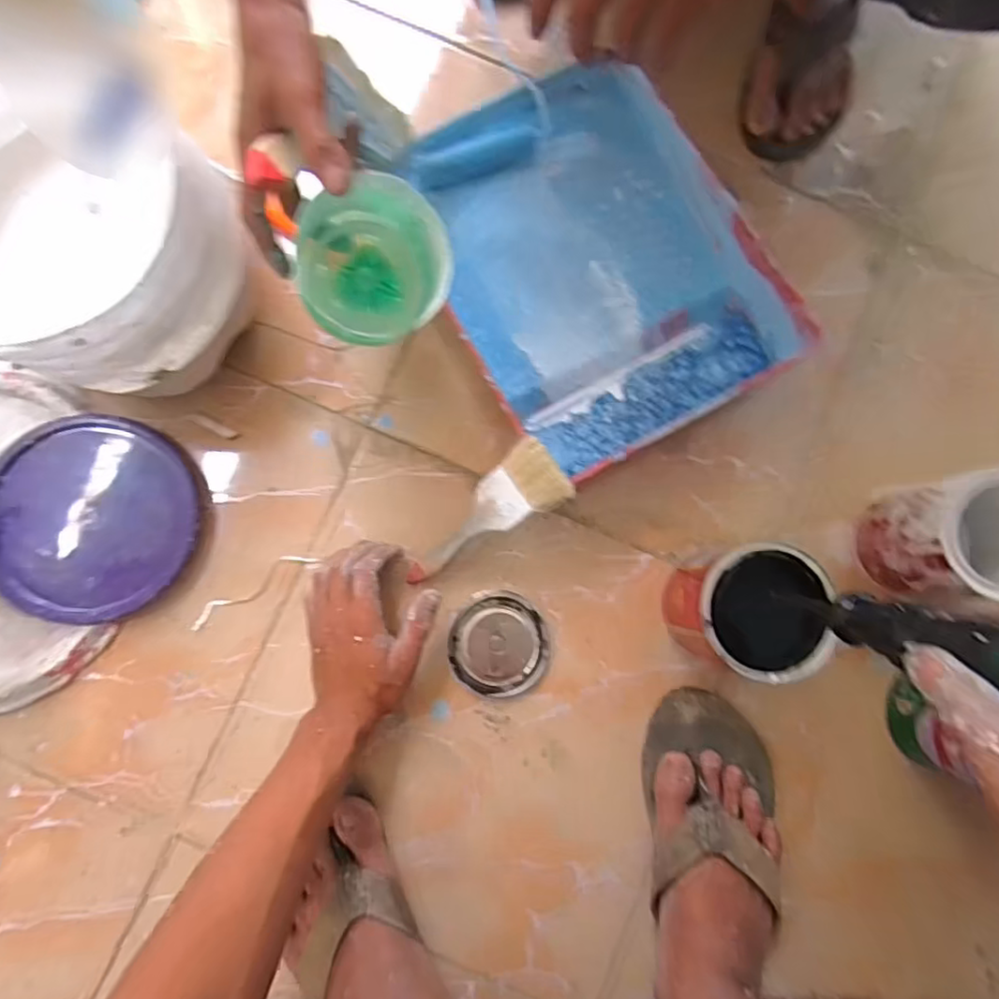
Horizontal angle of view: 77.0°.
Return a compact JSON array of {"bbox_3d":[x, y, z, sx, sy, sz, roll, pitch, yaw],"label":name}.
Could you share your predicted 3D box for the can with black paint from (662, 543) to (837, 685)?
[{"bbox_3d":[0.201,0.091,0.529,0.098,0.121,0.101,0,83,-2],"label":"can with black paint"}]

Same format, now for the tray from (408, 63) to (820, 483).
[{"bbox_3d":[0.091,-0.223,0.590,0.267,0.067,0.336,-28,85,-5],"label":"tray"}]

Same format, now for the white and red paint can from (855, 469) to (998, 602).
[{"bbox_3d":[0.389,0.032,0.541,0.102,0.134,0.094,0,83,-2],"label":"white and red paint can"}]

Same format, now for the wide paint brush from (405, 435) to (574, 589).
[{"bbox_3d":[-0.017,0.019,0.542,0.173,0.012,0.059,-39,85,24],"label":"wide paint brush"}]

